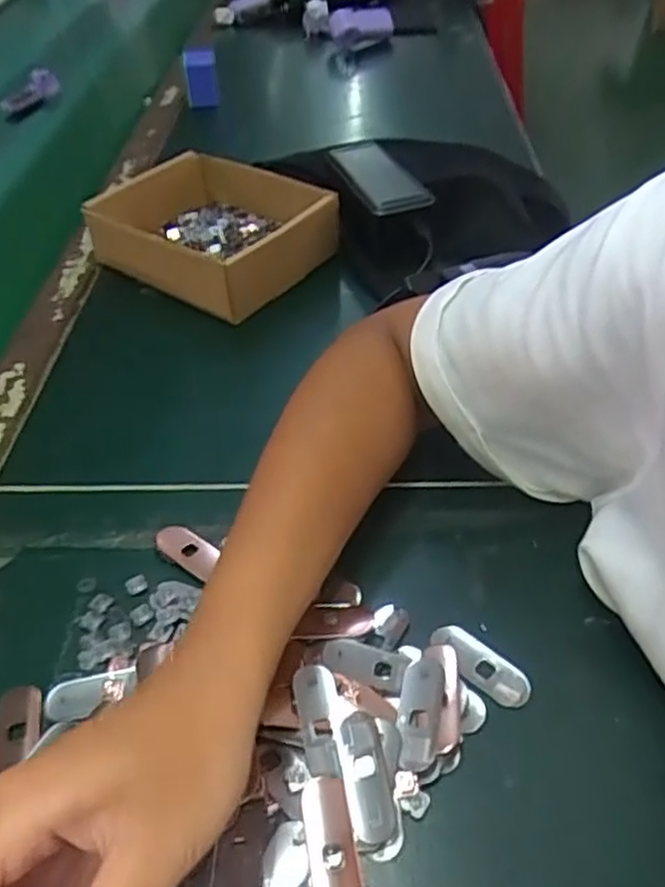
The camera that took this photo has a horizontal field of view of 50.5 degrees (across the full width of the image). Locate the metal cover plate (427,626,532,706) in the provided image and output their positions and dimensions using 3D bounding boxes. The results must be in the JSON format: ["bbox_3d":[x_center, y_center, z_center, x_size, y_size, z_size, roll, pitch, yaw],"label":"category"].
[{"bbox_3d":[0.067,0.101,0.324,0.050,0.004,0.019,30,54,30],"label":"metal cover plate"}]

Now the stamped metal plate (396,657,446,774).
[{"bbox_3d":[0.038,0.117,0.306,0.018,0.006,0.050,7,46,12],"label":"stamped metal plate"}]

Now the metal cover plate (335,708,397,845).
[{"bbox_3d":[0.013,0.134,0.287,0.018,0.004,0.049,-9,45,-4],"label":"metal cover plate"}]

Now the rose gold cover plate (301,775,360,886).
[{"bbox_3d":[-0.001,0.154,0.269,0.018,0.004,0.050,-9,45,-3],"label":"rose gold cover plate"}]

